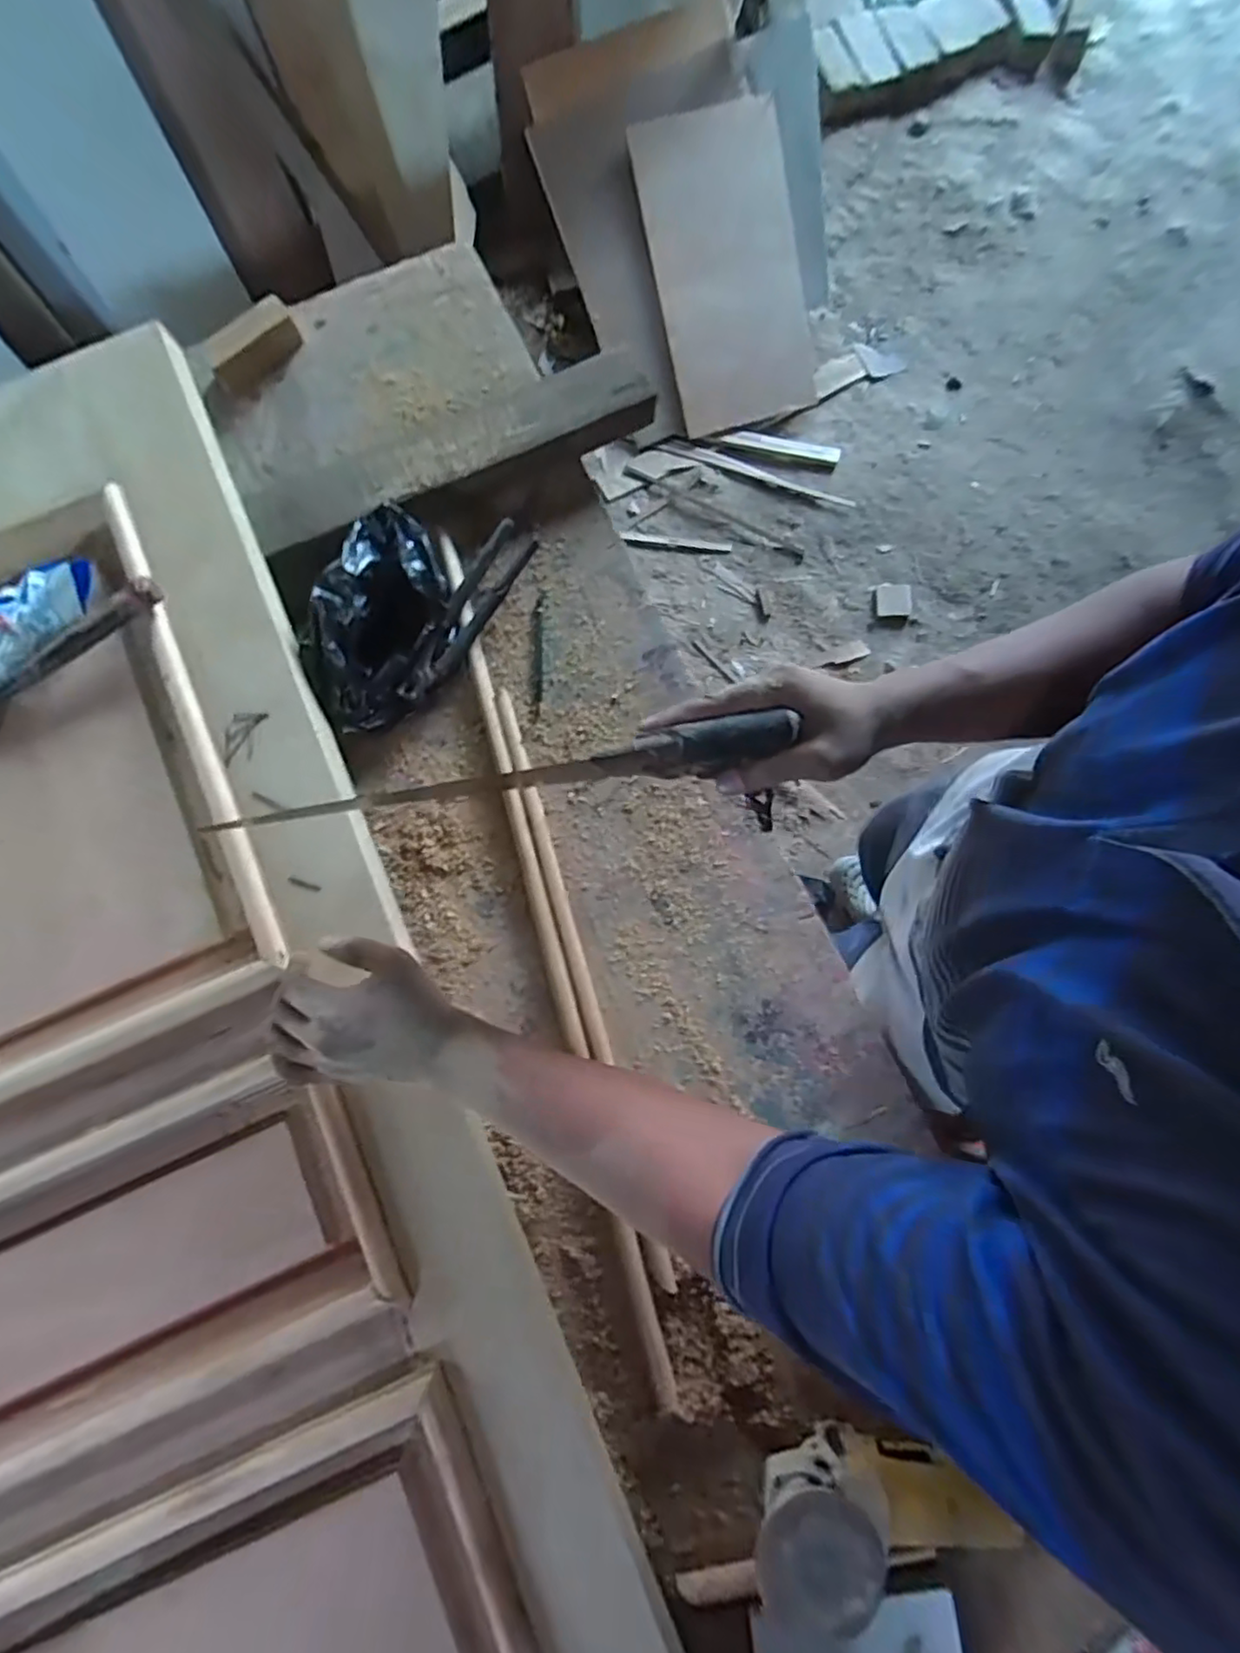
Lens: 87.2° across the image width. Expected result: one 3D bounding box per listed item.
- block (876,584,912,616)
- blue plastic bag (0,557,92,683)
[{"bbox_3d":[0.664,-0.549,1.576,0.079,0.019,0.073,-2,79,0],"label":"block"},{"bbox_3d":[-0.560,-0.189,0.598,0.181,0.030,0.091,-24,79,8],"label":"blue plastic bag"}]

